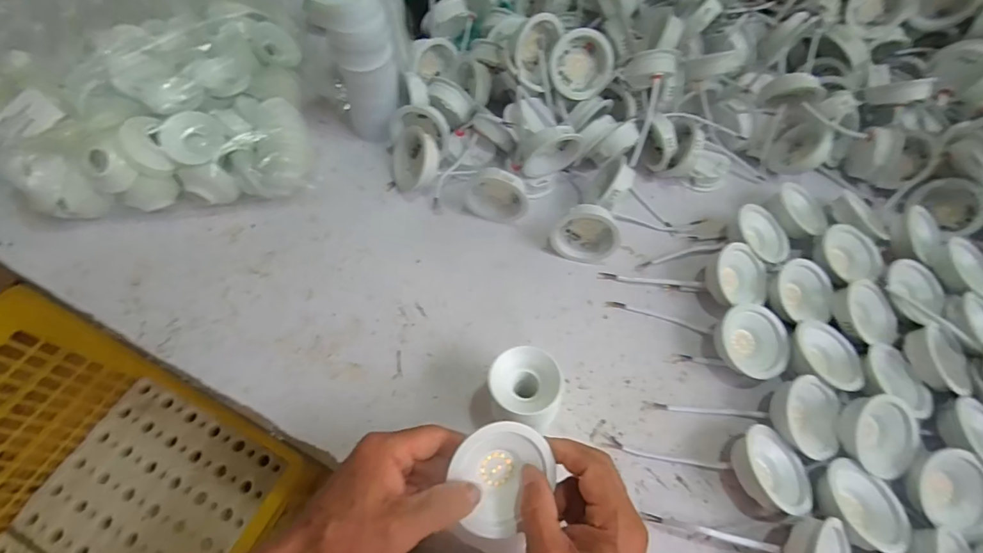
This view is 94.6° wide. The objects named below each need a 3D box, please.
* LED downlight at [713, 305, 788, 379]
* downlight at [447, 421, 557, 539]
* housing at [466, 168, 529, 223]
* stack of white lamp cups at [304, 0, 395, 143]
[{"bbox_3d":[0.255,0.067,0.449,0.072,0.037,0.070,-11,63,-8],"label":"LED downlight"},{"bbox_3d":[0.000,0.130,0.304,0.068,0.028,0.068,24,82,-16],"label":"downlight"},{"bbox_3d":[0.007,-0.087,0.496,0.067,0.063,0.025,21,63,7],"label":"housing"},{"bbox_3d":[-0.142,-0.228,0.498,0.075,0.182,0.065,-15,64,-10],"label":"stack of white lamp cups"}]

